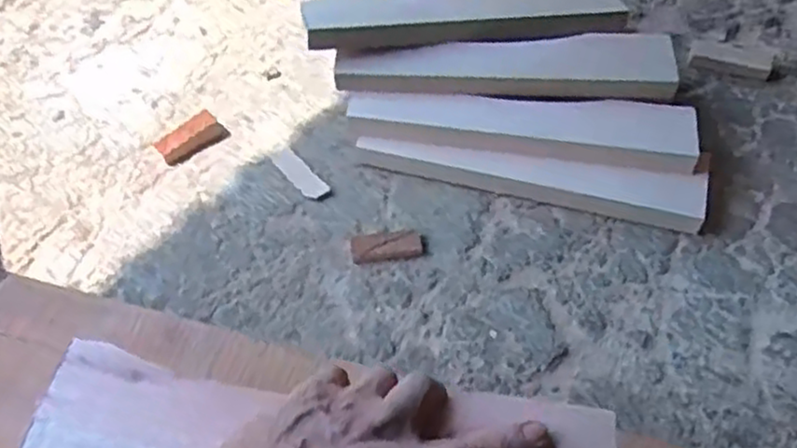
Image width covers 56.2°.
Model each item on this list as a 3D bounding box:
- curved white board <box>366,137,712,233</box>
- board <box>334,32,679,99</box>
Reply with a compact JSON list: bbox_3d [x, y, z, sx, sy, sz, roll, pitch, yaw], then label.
[{"bbox_3d":[0.123,-0.050,0.712,0.319,0.029,0.048,13,55,11],"label":"curved white board"},{"bbox_3d":[0.104,-0.152,0.736,0.328,0.036,0.057,0,53,2],"label":"board"}]

